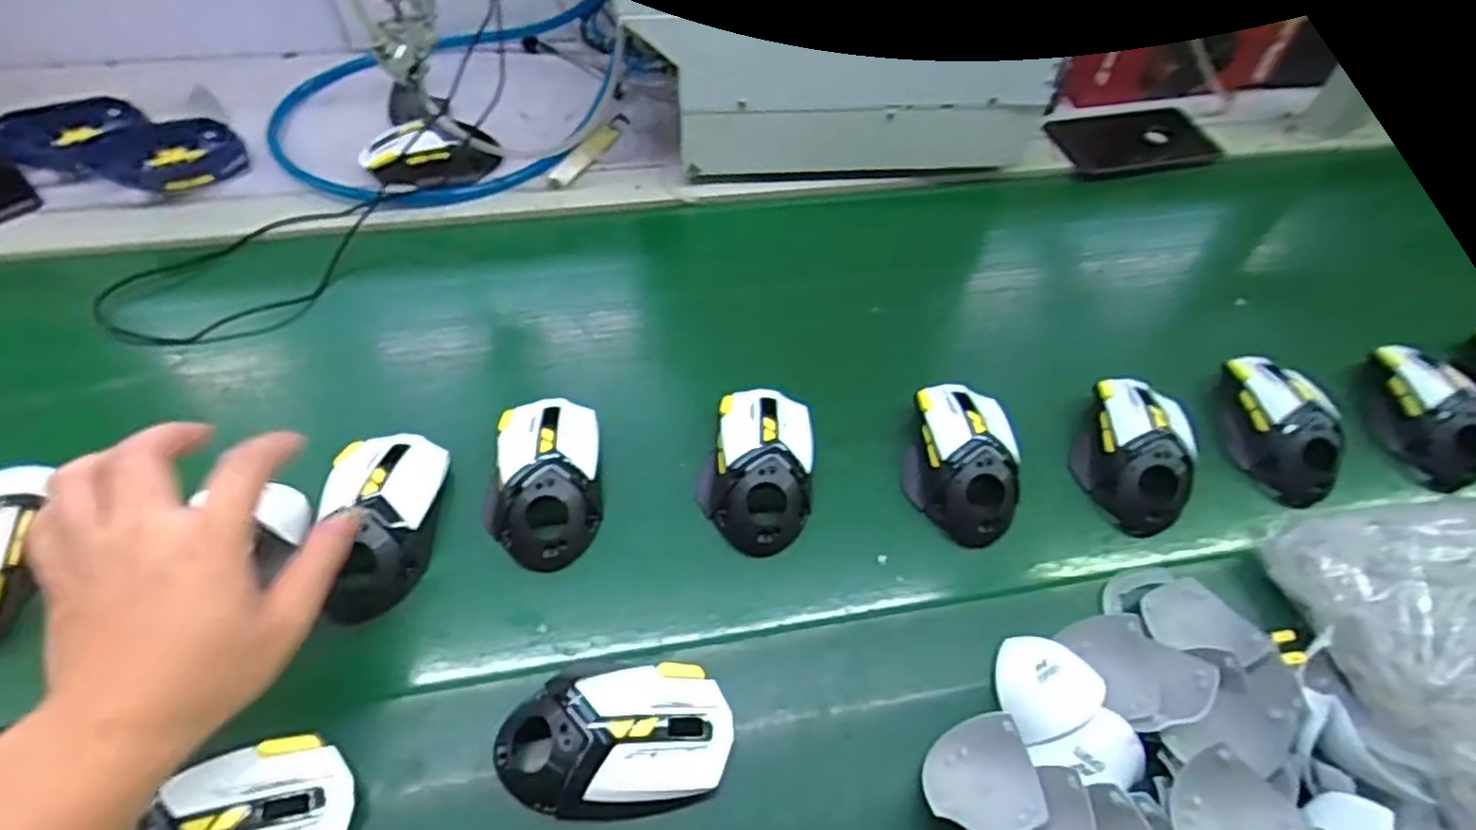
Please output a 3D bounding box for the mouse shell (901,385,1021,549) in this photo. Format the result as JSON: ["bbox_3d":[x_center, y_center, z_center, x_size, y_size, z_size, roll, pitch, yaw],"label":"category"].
[{"bbox_3d":[0.154,0.027,0.505,0.076,0.038,0.121,2,55,-3],"label":"mouse shell"}]

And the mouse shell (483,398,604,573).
[{"bbox_3d":[-0.125,0.038,0.476,0.071,0.035,0.120,-2,55,-6],"label":"mouse shell"}]

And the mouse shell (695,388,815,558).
[{"bbox_3d":[0.014,0.031,0.491,0.071,0.037,0.120,7,55,1],"label":"mouse shell"}]

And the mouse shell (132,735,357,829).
[{"bbox_3d":[-0.237,0.194,0.345,0.104,0.033,0.062,-14,58,-14],"label":"mouse shell"}]

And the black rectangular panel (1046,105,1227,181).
[{"bbox_3d":[0.420,-0.291,0.777,0.194,0.012,0.094,-14,56,-16],"label":"black rectangular panel"}]

